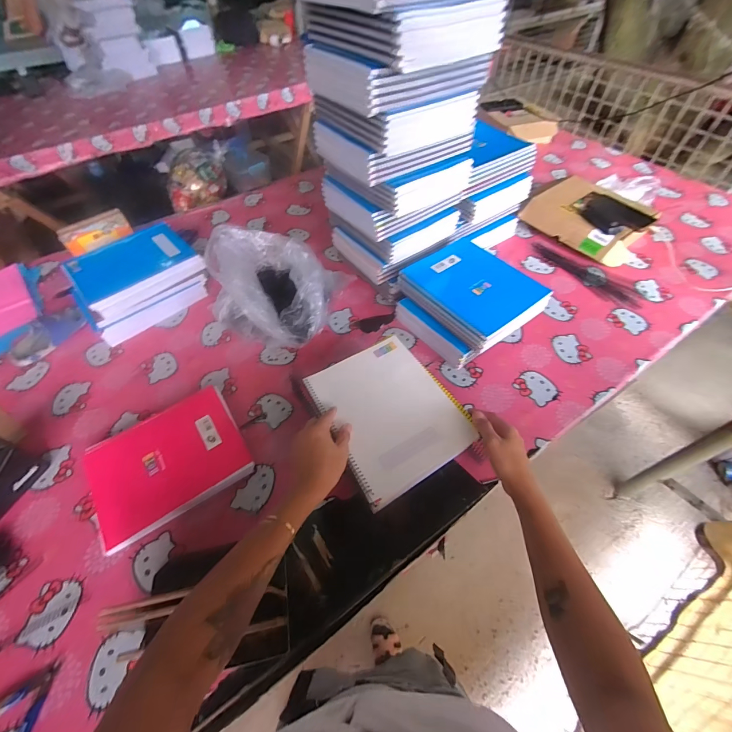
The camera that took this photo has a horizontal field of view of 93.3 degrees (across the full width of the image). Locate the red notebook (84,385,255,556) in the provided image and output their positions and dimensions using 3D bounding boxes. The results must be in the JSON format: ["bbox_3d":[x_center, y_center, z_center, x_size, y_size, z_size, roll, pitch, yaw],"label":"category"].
[{"bbox_3d":[-0.360,0.169,0.634,0.253,0.030,0.207,-29,57,-17],"label":"red notebook"}]

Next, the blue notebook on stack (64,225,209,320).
[{"bbox_3d":[-0.559,-0.242,0.835,0.264,0.045,0.208,-39,61,-23],"label":"blue notebook on stack"}]

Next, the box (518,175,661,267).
[{"bbox_3d":[0.622,-0.421,0.989,0.222,0.089,0.308,-36,60,-22],"label":"box"}]

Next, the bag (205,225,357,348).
[{"bbox_3d":[-0.220,-0.194,0.814,0.280,0.164,0.250,8,54,8],"label":"bag"}]

